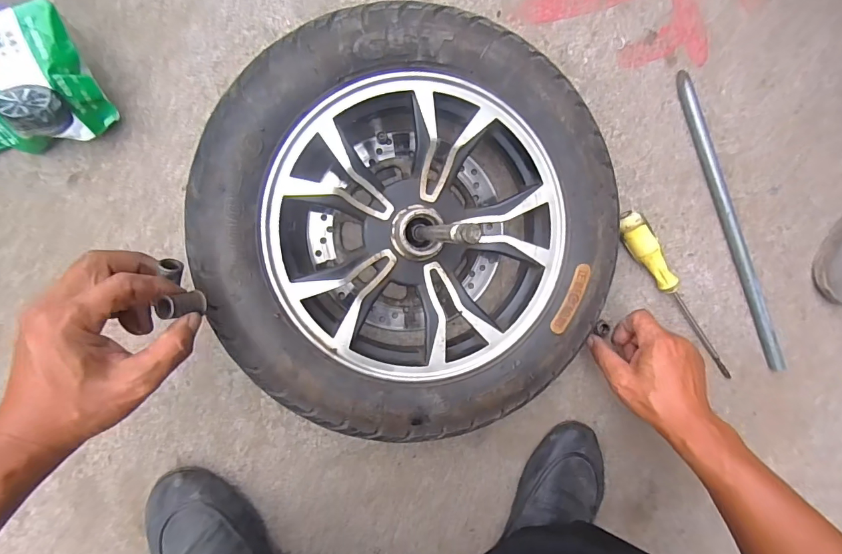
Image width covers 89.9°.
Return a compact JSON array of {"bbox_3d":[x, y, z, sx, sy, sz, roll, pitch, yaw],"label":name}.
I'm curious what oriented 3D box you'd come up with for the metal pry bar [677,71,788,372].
[{"bbox_3d":[0.386,-0.061,0.520,0.022,0.015,0.387,-24,98,-5],"label":"metal pry bar"}]

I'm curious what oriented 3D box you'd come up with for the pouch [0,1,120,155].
[{"bbox_3d":[-0.389,-0.156,0.380,0.186,0.063,0.099,-24,98,-5],"label":"pouch"}]

